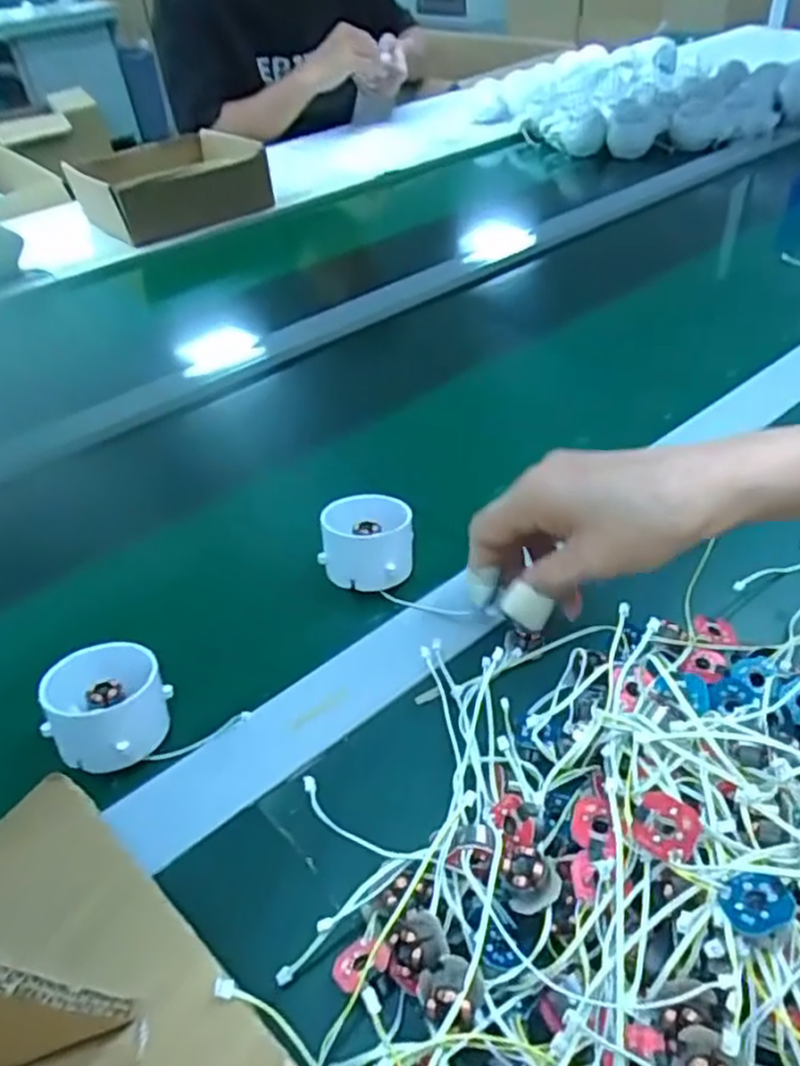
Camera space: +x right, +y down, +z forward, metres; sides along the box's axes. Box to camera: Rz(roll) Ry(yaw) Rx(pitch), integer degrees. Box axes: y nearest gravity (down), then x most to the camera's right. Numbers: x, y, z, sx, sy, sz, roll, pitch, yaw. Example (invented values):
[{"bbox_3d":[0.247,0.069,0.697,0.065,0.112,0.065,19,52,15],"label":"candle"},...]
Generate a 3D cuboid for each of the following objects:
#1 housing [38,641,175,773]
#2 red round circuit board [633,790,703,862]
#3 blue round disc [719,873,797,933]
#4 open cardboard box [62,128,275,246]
[{"bbox_3d":[-0.135,0.080,0.328,0.051,0.033,0.051,-17,45,-34],"label":"housing"},{"bbox_3d":[0.085,0.094,0.228,0.019,0.005,0.019,22,84,26],"label":"red round circuit board"},{"bbox_3d":[0.104,0.107,0.208,0.018,0.004,0.017,-31,22,-14],"label":"blue round disc"},{"bbox_3d":[-0.299,-0.448,0.920,0.198,0.077,0.217,-26,45,-20],"label":"open cardboard box"}]

